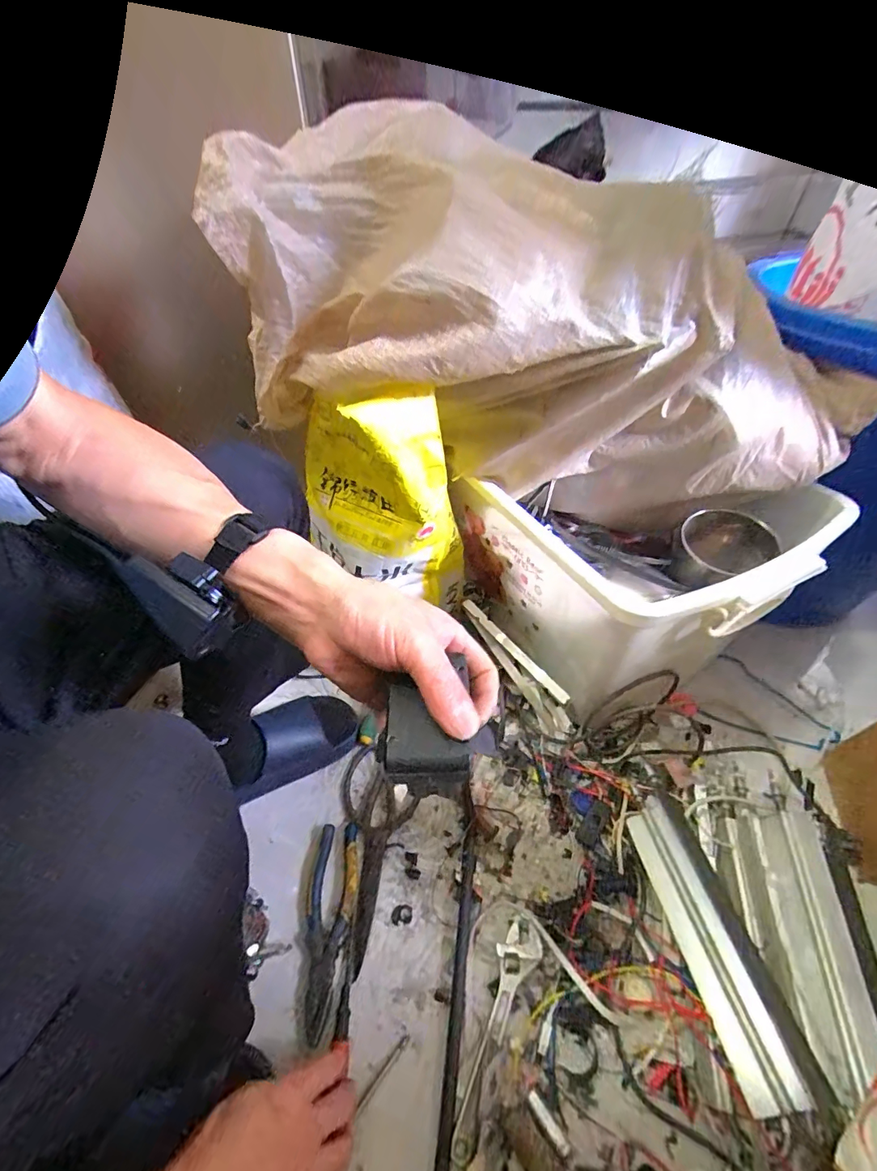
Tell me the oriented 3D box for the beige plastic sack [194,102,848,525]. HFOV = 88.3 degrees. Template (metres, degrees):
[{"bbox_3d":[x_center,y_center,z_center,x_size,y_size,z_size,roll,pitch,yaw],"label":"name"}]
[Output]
[{"bbox_3d":[0.114,-0.271,0.525,0.702,0.312,0.260,13,41,-19],"label":"beige plastic sack"}]

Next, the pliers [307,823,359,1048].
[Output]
[{"bbox_3d":[-0.129,0.394,0.535,0.056,0.012,0.202,-3,45,-1],"label":"pliers"}]

